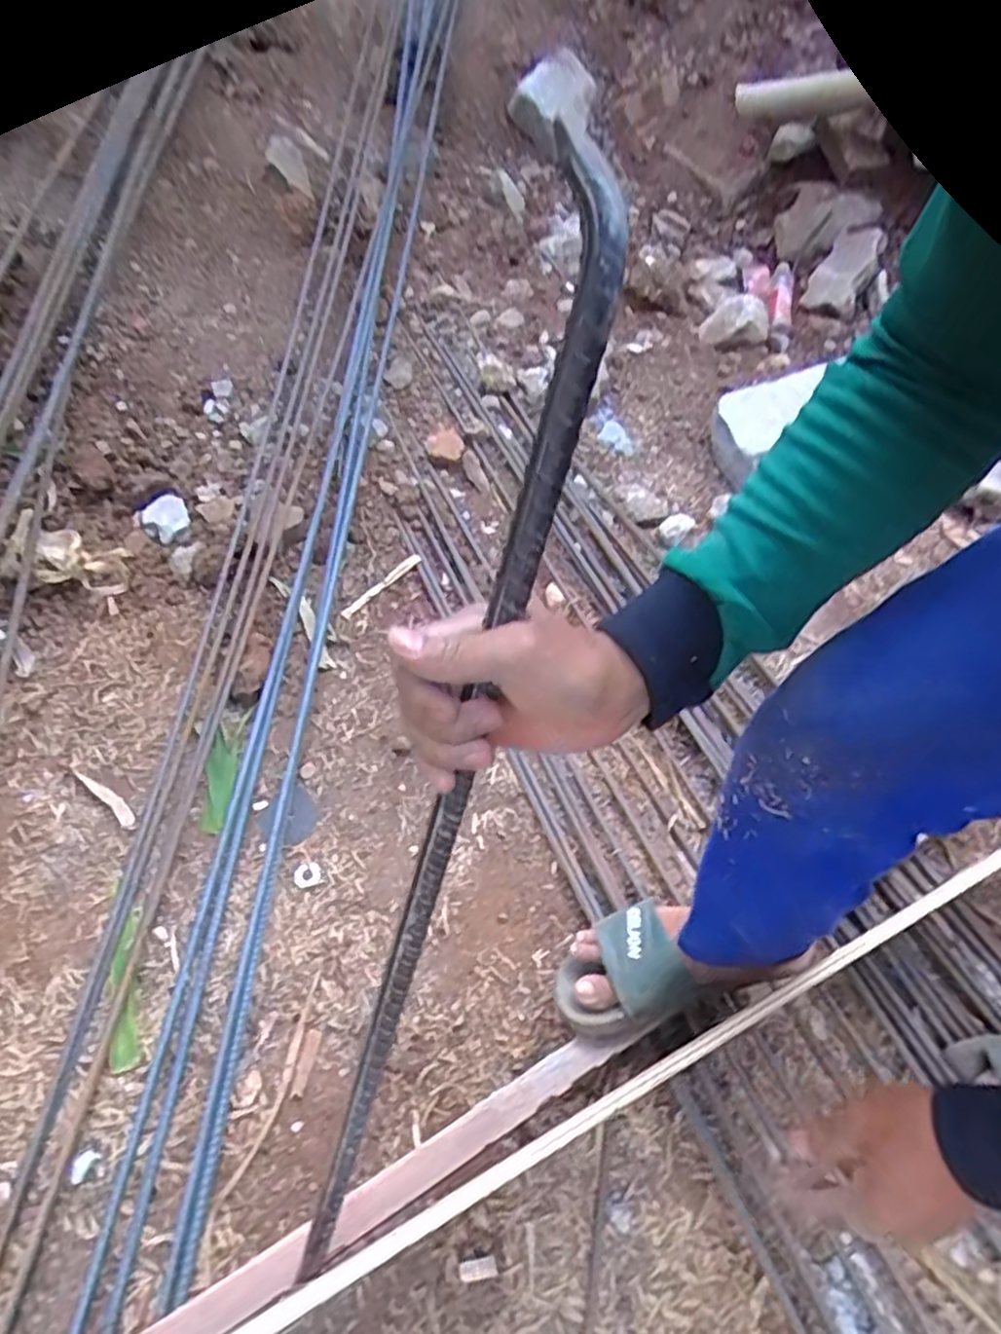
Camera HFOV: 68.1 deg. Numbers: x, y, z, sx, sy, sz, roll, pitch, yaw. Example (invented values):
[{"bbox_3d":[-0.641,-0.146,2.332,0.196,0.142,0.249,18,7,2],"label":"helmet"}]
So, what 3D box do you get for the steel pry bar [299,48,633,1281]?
[{"bbox_3d":[-0.057,0.111,0.433,0.061,0.765,0.016,27,26,23],"label":"steel pry bar"}]

